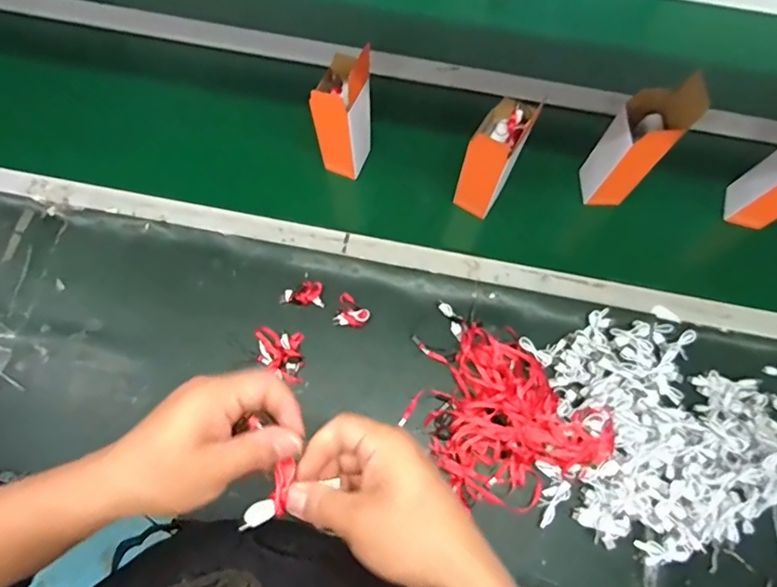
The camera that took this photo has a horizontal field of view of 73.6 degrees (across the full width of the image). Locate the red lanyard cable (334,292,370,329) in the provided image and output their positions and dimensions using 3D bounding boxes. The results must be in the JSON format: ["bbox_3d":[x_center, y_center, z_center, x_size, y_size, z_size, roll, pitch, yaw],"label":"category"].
[{"bbox_3d":[-0.052,0.026,0.763,0.050,0.017,0.048,8,71,2],"label":"red lanyard cable"}]

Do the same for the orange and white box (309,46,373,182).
[{"bbox_3d":[-0.061,-0.259,0.746,0.061,0.218,0.076,22,73,7],"label":"orange and white box"}]

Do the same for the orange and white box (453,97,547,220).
[{"bbox_3d":[0.147,-0.185,0.740,0.063,0.208,0.078,27,73,9],"label":"orange and white box"}]

